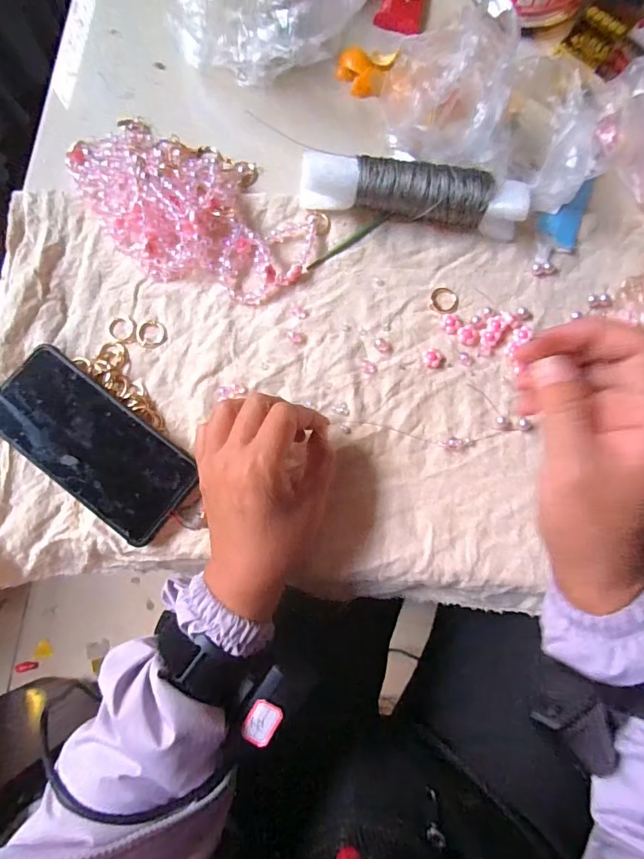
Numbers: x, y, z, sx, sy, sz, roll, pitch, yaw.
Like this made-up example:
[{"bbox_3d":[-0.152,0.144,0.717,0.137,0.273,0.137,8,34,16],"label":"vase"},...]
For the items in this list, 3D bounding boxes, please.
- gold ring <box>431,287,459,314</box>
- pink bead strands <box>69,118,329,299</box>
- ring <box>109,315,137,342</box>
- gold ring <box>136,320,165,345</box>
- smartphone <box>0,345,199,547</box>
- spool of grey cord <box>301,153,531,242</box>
[{"bbox_3d":[0.102,-0.107,0.362,0.024,0.004,0.021,42,82,8],"label":"gold ring"},{"bbox_3d":[-0.115,-0.191,0.363,0.227,0.032,0.127,35,81,7],"label":"pink bead strands"},{"bbox_3d":[-0.165,-0.084,0.361,0.024,0.004,0.023,0,79,1],"label":"ring"},{"bbox_3d":[-0.141,-0.080,0.359,0.022,0.004,0.021,0,79,1],"label":"gold ring"},{"bbox_3d":[-0.172,0.012,0.327,0.155,0.008,0.077,39,82,2],"label":"smartphone"},{"bbox_3d":[0.073,-0.189,0.359,0.182,0.043,0.035,8,79,2],"label":"spool of grey cord"}]

